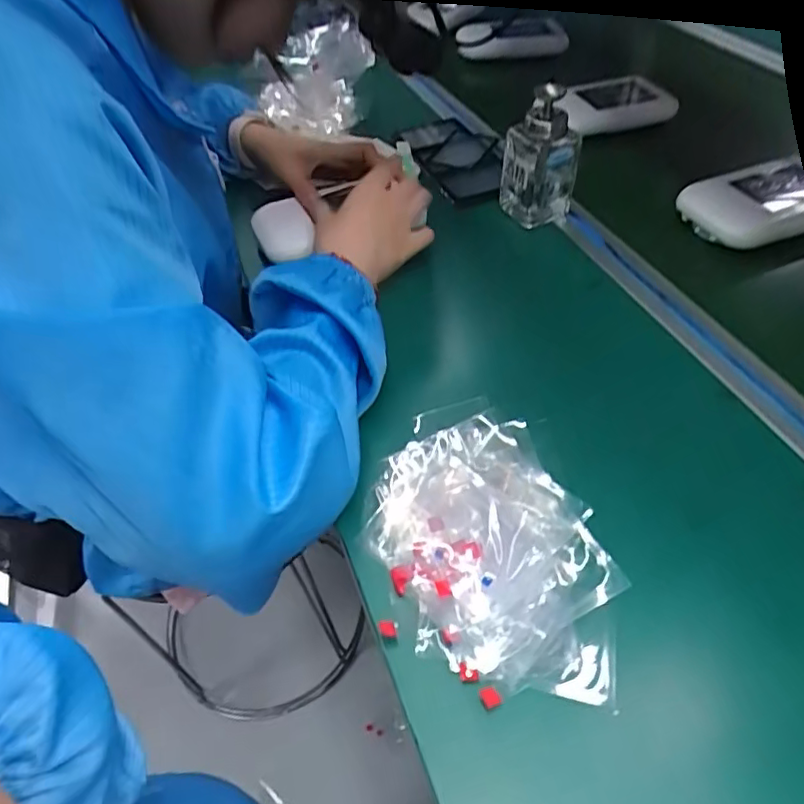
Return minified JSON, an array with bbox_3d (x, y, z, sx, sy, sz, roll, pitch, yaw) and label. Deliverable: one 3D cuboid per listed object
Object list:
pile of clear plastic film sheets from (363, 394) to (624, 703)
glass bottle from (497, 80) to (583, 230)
[{"bbox_3d":[0.049,0.081,0.340,0.116,0.032,0.175,-19,51,-10],"label":"pile of clear plastic film sheets"},{"bbox_3d":[0.130,-0.229,0.555,0.071,0.110,0.060,9,52,13],"label":"glass bottle"}]

